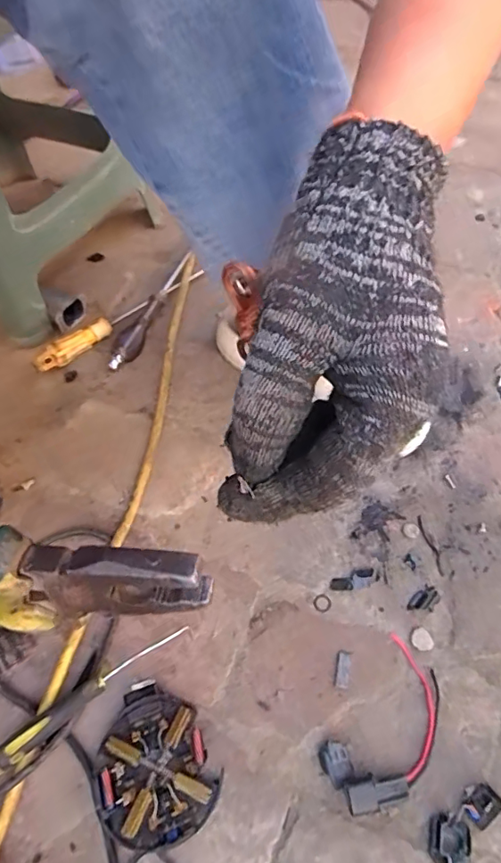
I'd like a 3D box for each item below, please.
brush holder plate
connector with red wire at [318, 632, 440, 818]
[{"bbox_3d":[-0.071,0.235,0.372,0.077,0.019,0.098,-28,57,-15],"label":"brush holder plate"},{"bbox_3d":[0.102,0.216,0.382,0.062,0.012,0.117,33,63,25],"label":"connector with red wire"}]

